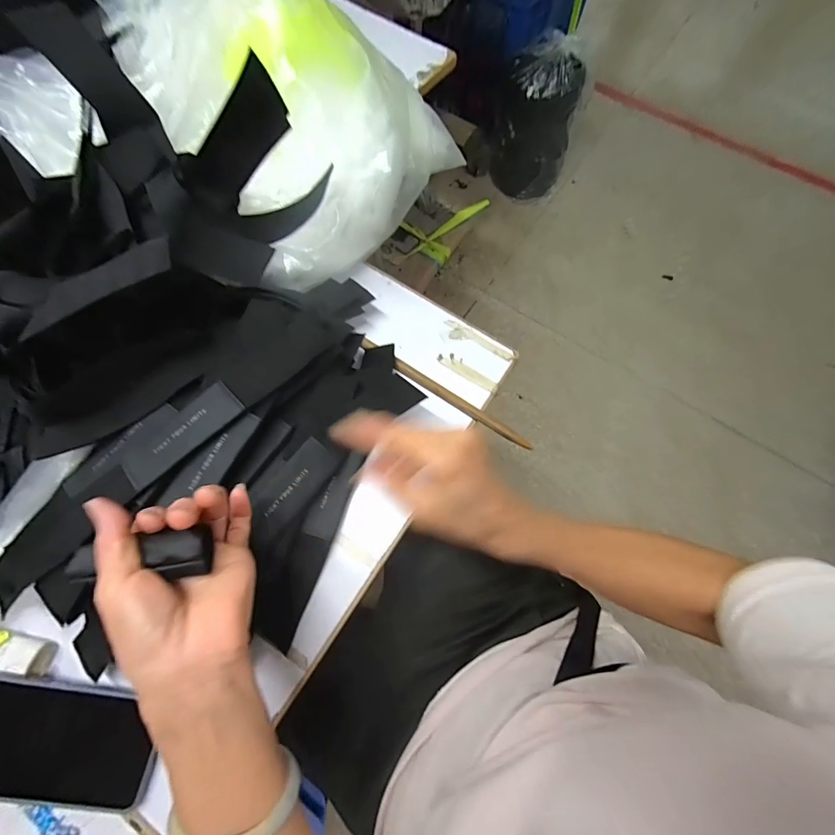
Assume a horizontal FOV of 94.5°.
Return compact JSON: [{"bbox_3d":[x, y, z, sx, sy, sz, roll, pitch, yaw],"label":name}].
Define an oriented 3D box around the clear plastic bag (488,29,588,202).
[{"bbox_3d":[0.406,-1.016,1.357,0.259,0.445,0.191,41,76,12],"label":"clear plastic bag"}]

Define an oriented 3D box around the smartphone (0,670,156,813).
[{"bbox_3d":[-0.301,0.265,0.311,0.161,0.012,0.090,17,72,-10],"label":"smartphone"}]

